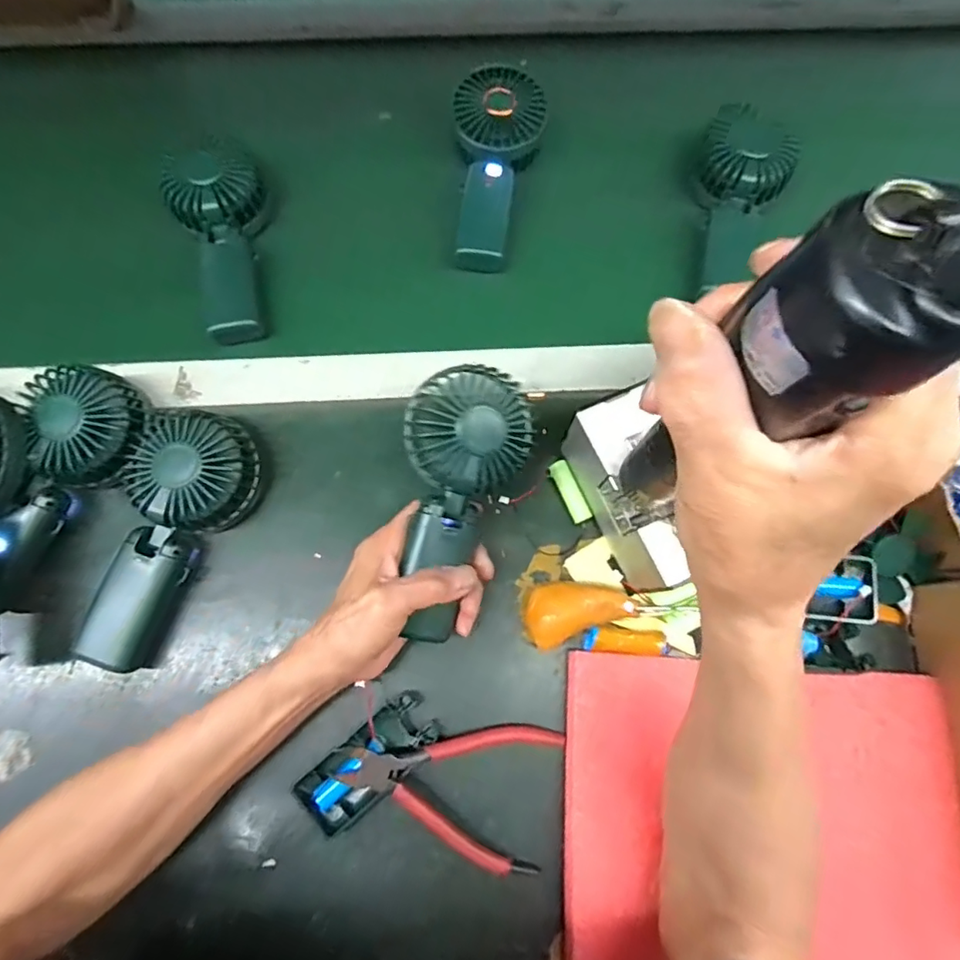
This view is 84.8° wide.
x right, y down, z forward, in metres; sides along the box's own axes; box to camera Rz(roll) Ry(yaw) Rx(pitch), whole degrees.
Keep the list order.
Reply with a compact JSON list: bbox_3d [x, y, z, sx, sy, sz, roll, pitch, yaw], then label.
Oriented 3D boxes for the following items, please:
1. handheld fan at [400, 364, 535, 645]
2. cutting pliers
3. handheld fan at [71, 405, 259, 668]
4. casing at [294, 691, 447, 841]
[{"bbox_3d":[-0.017,0.012,0.354,0.079,0.051,0.186,13,86,2],"label":"handheld fan"},{"bbox_3d":[-0.021,0.199,0.345,0.141,0.021,0.085,11,75,2],"label":"cutting pliers"},{"bbox_3d":[-0.233,0.036,0.375,0.083,0.046,0.183,26,76,6],"label":"handheld fan"},{"bbox_3d":[-0.071,0.190,0.353,0.094,0.018,0.045,-41,79,-11],"label":"casing"}]

